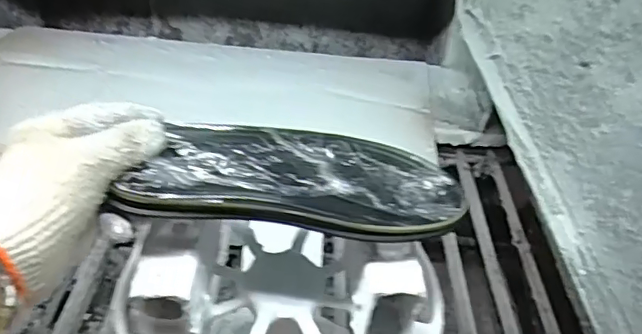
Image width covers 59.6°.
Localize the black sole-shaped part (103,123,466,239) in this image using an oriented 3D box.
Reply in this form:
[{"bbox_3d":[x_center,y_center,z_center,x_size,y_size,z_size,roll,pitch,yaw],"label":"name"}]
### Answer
[{"bbox_3d":[-0.016,0.010,0.418,0.243,0.019,0.105,5,40,-16],"label":"black sole-shaped part"}]

